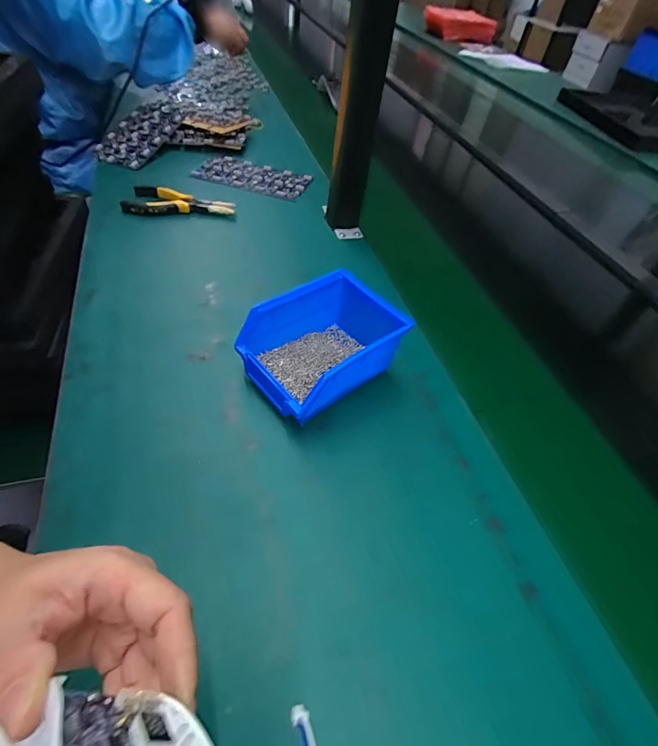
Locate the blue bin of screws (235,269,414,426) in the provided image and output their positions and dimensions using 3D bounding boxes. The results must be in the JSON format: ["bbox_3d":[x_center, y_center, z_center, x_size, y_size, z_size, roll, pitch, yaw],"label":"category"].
[{"bbox_3d":[-0.002,-0.029,0.403,0.159,0.067,0.109,-31,59,-23],"label":"blue bin of screws"}]

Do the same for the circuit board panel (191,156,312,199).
[{"bbox_3d":[-0.131,-0.352,0.709,0.188,0.010,0.093,12,54,2],"label":"circuit board panel"}]

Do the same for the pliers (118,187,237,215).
[{"bbox_3d":[-0.228,-0.264,0.613,0.154,0.035,0.062,-9,53,-8],"label":"pliers"}]

